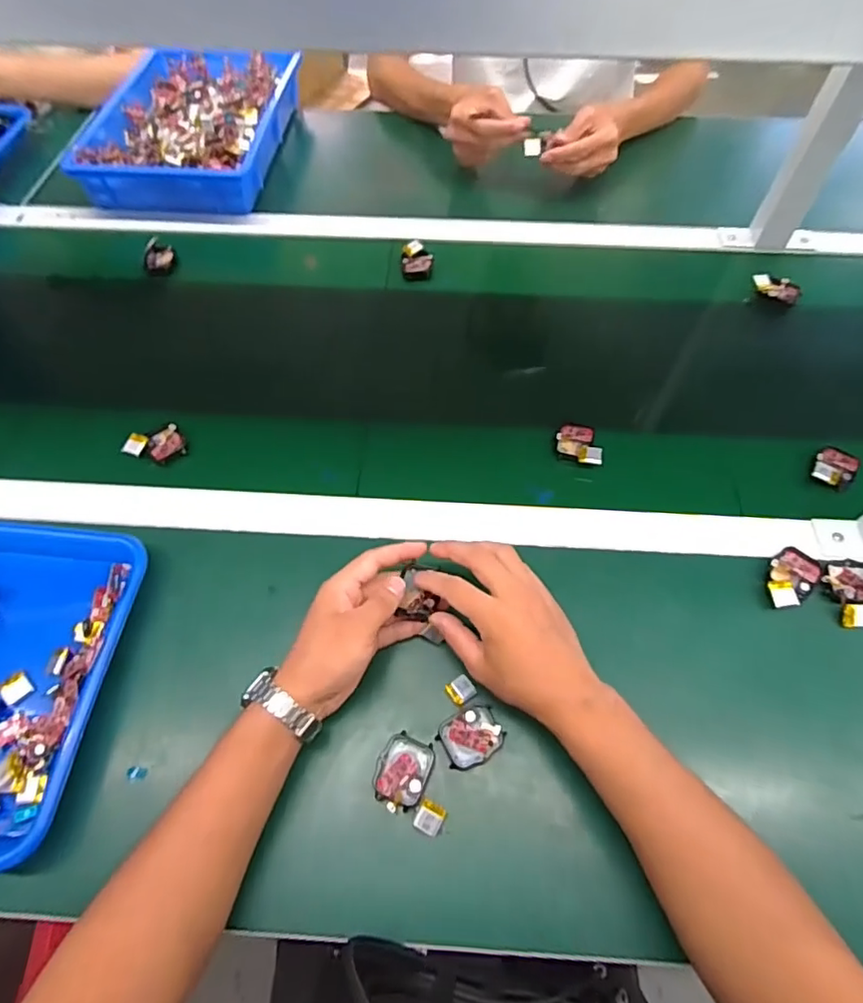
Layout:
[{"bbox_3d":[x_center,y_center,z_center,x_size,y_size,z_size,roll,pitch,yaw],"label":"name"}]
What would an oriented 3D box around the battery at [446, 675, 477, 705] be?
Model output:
[{"bbox_3d":[0.024,0.150,0.449,0.021,0.006,0.019,-35,65,-18],"label":"battery"}]

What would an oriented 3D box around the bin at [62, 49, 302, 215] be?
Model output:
[{"bbox_3d":[-0.336,-0.534,0.798,0.243,0.055,0.338,5,60,4],"label":"bin"}]

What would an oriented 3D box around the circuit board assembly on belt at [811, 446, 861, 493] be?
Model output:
[{"bbox_3d":[0.398,-0.034,0.556,0.037,0.010,0.048,26,64,15],"label":"circuit board assembly on belt"}]

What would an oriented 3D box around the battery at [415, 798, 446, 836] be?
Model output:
[{"bbox_3d":[-0.001,0.231,0.410,0.019,0.009,0.020,23,63,14],"label":"battery"}]

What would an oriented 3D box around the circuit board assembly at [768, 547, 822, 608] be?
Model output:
[{"bbox_3d":[0.315,0.068,0.491,0.038,0.009,0.059,35,66,20],"label":"circuit board assembly"}]

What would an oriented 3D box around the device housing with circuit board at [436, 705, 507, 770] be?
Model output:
[{"bbox_3d":[0.030,0.180,0.436,0.047,0.008,0.040,-27,63,-14],"label":"device housing with circuit board"}]

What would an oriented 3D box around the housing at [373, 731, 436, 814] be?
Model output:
[{"bbox_3d":[-0.021,0.203,0.422,0.039,0.017,0.051,18,62,11],"label":"housing"}]

